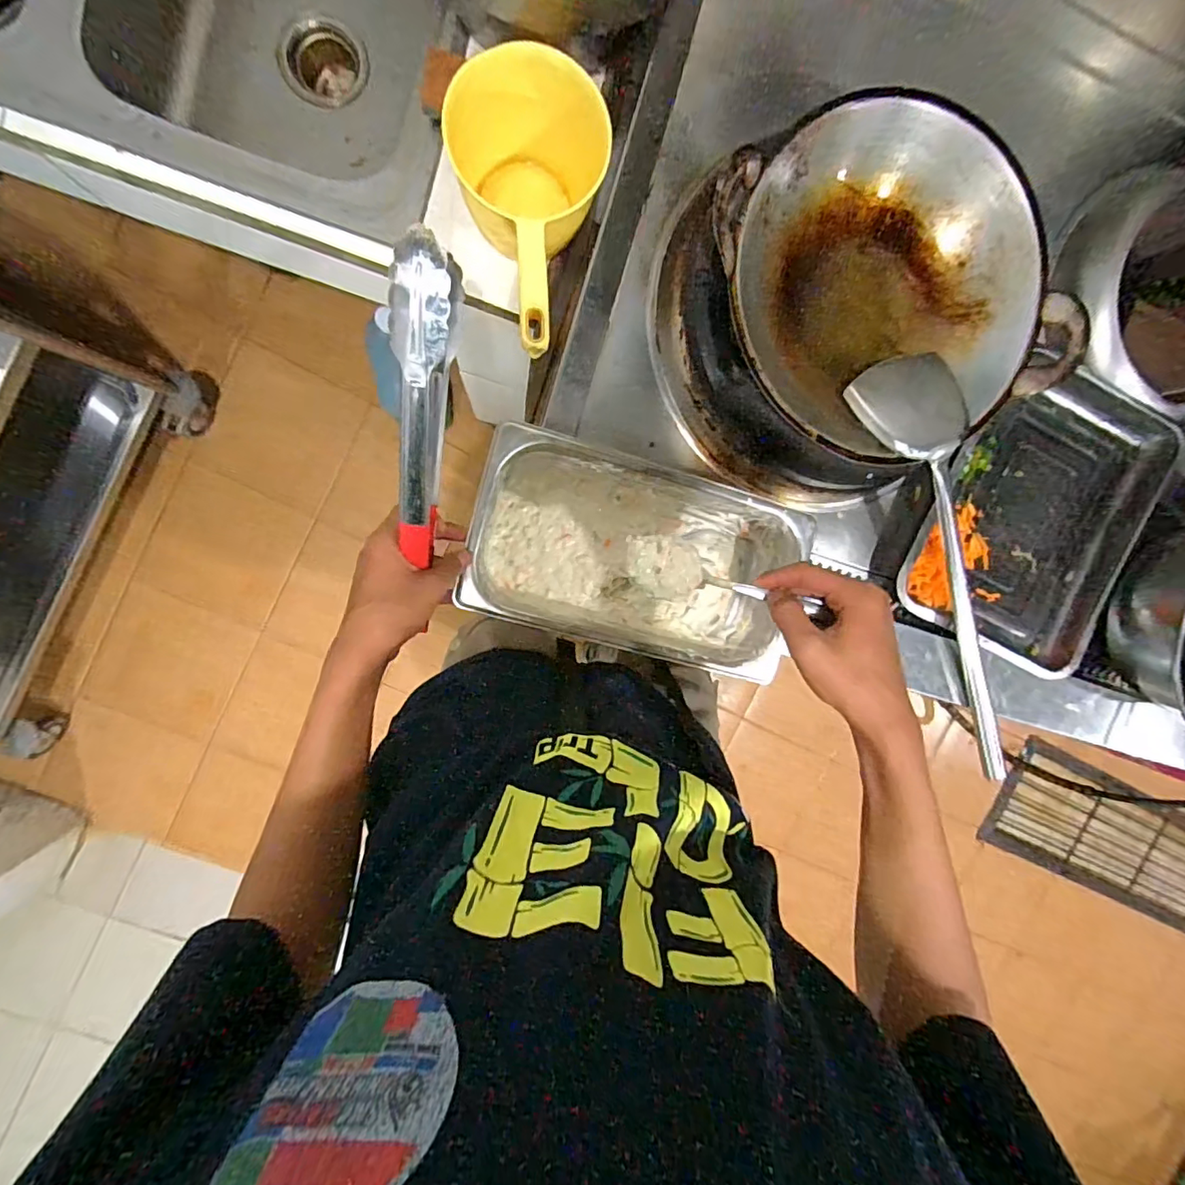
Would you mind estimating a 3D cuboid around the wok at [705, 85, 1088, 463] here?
[{"bbox_3d":[0.288,-0.310,0.552,0.327,0.097,0.308,-1,96,-8],"label":"wok"}]

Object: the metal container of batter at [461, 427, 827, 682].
[{"bbox_3d":[0.044,-0.036,0.536,0.316,0.065,0.179,15,94,-9],"label":"metal container of batter"}]

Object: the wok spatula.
[{"bbox_3d":[0.410,-0.015,0.613,0.102,0.055,0.506,-22,99,-5],"label":"wok spatula"}]

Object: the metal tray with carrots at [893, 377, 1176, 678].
[{"bbox_3d":[0.532,-0.094,0.658,0.253,0.069,0.339,22,93,-10],"label":"metal tray with carrots"}]

